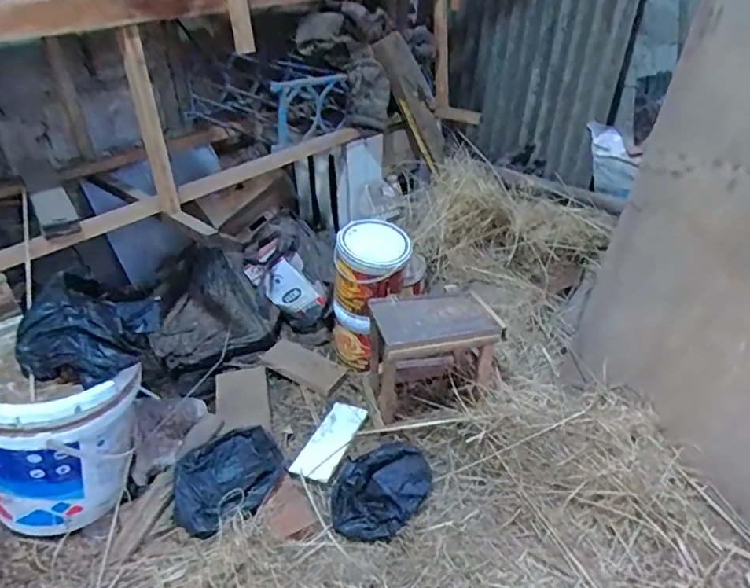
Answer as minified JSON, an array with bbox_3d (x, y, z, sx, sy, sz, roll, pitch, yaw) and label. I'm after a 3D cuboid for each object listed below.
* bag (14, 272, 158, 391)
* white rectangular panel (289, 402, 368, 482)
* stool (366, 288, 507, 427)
[{"bbox_3d":[-0.508,0.063,0.972,0.195,0.126,0.142,3,34,8],"label":"bag"},{"bbox_3d":[-0.103,0.331,1.259,0.089,0.014,0.218,11,36,19],"label":"white rectangular panel"},{"bbox_3d":[0.129,0.128,1.311,0.262,0.231,0.205,-10,34,-11],"label":"stool"}]

